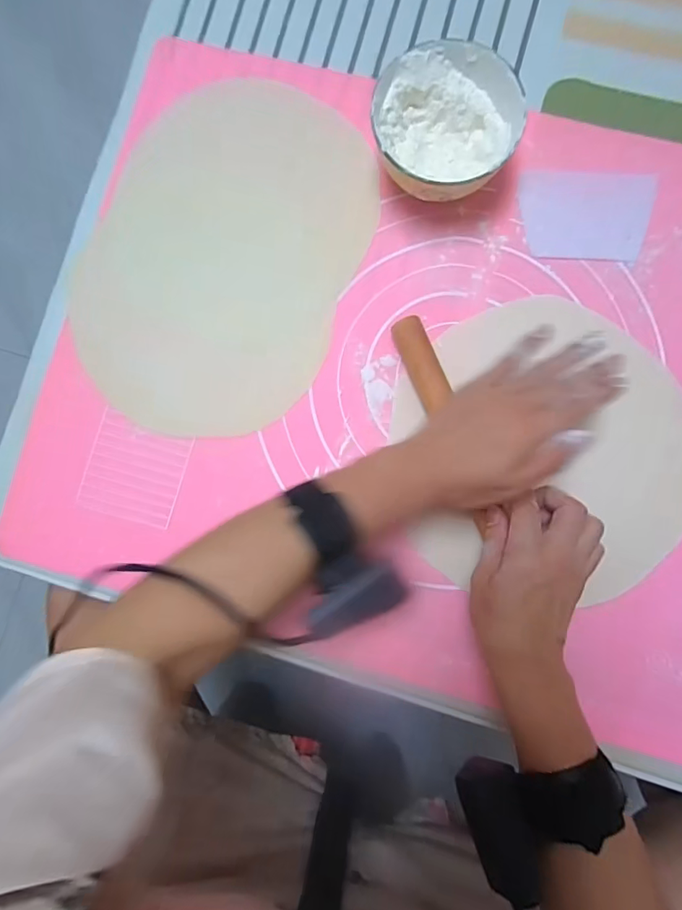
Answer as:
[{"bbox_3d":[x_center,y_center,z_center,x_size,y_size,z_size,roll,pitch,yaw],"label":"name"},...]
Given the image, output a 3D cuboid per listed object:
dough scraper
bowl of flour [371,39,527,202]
[{"bbox_3d":[0.213,-0.209,0.409,0.111,0.004,0.077,4,85,4],"label":"dough scraper"},{"bbox_3d":[0.084,-0.262,0.391,0.111,0.063,0.116,0,85,3],"label":"bowl of flour"}]

